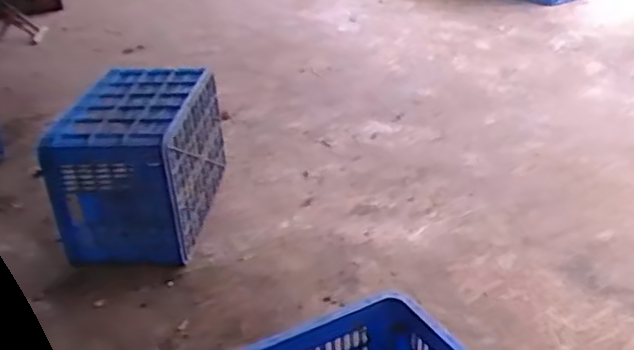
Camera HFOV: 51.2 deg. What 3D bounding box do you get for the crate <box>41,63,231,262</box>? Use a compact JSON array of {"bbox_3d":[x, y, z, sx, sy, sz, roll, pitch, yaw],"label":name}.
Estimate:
[{"bbox_3d":[-0.463,-0.038,1.785,0.330,0.352,0.483,-3,27,6],"label":"crate"}]

